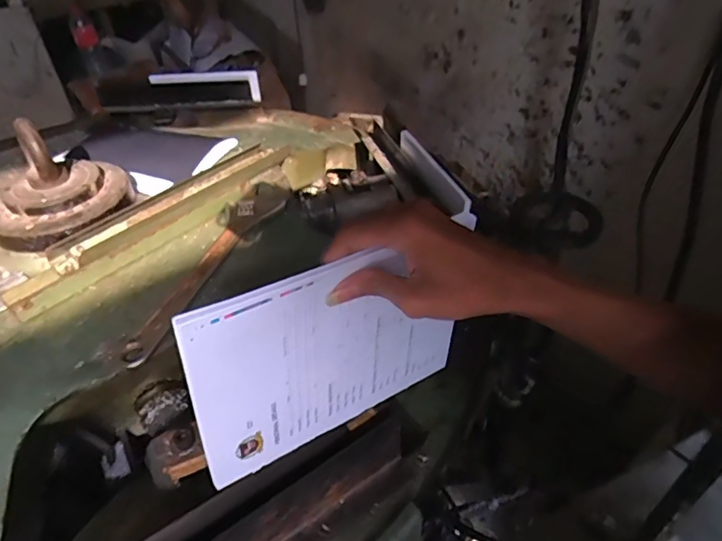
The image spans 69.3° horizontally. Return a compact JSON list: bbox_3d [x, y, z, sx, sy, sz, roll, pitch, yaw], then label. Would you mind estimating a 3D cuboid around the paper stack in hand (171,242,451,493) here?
[{"bbox_3d":[-0.018,0.065,0.411,0.227,0.185,0.016,-23,46,-21],"label":"paper stack in hand"}]

